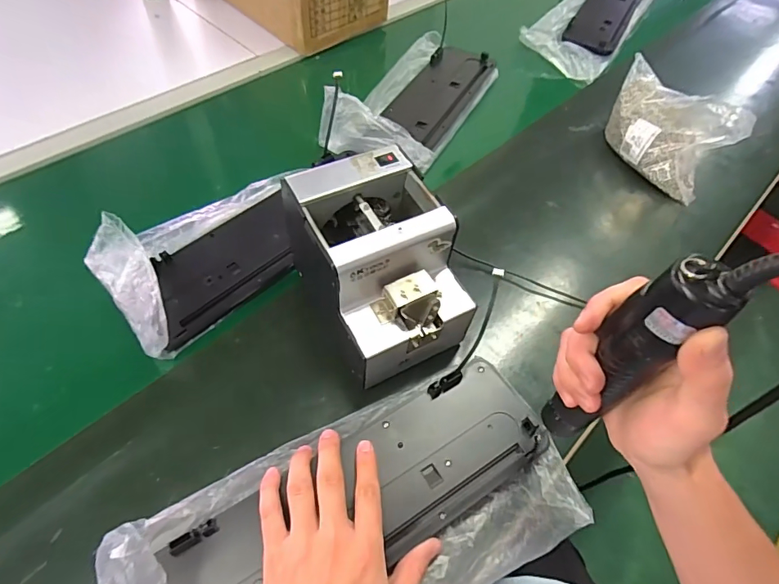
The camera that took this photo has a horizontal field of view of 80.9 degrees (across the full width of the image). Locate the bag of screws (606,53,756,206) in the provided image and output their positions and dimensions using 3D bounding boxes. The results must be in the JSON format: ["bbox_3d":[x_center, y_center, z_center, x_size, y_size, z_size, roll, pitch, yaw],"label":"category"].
[{"bbox_3d":[0.404,-0.252,0.681,0.084,0.110,0.216,-16,58,-15],"label":"bag of screws"}]

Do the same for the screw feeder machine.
[{"bbox_3d":[-0.009,-0.025,0.470,0.124,0.141,0.175,-23,60,-19],"label":"screw feeder machine"}]

